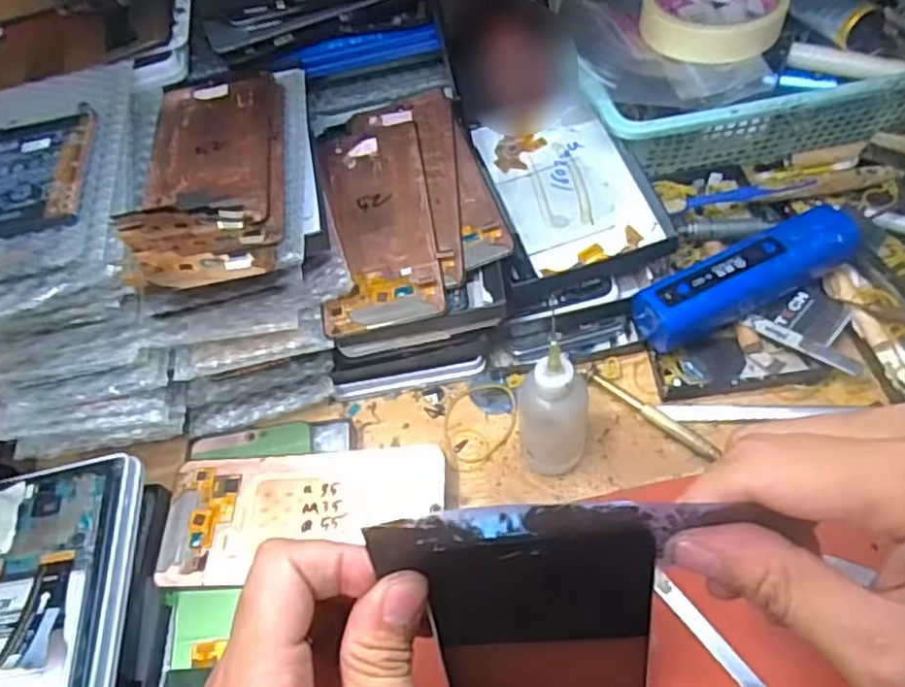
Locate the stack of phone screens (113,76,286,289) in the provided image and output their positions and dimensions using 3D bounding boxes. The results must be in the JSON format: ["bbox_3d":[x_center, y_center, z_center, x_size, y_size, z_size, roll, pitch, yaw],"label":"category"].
[{"bbox_3d":[-0.131,-0.097,0.375,0.077,0.027,0.194,-11,47,-3],"label":"stack of phone screens"}]

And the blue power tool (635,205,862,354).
[{"bbox_3d":[0.173,-0.039,0.407,0.129,0.044,0.035,-24,57,-8],"label":"blue power tool"}]

